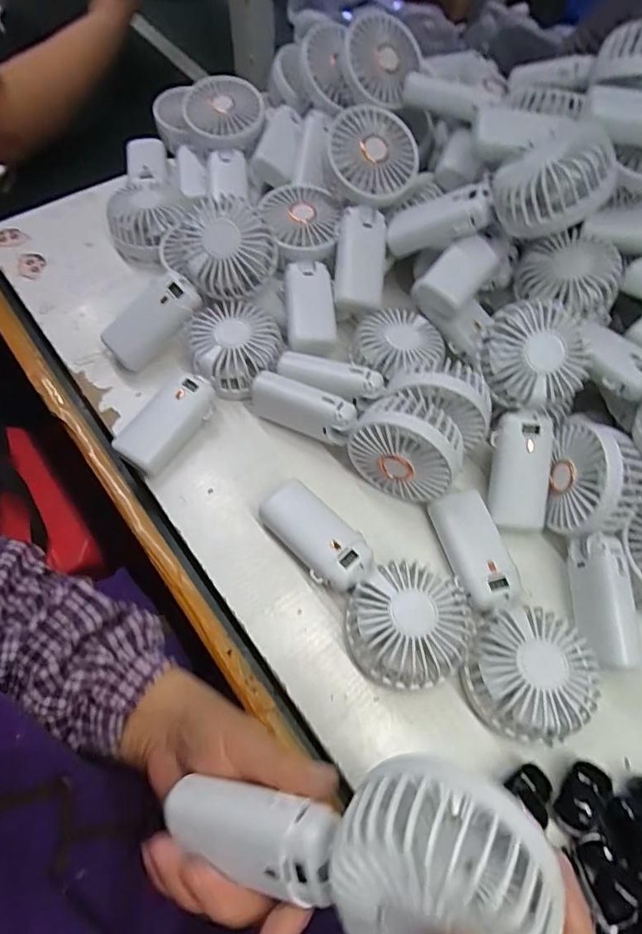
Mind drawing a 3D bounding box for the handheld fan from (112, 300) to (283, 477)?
[{"bbox_3d":[-0.106,-0.074,0.439,0.080,0.042,0.177,33,65,13],"label":"handheld fan"}]

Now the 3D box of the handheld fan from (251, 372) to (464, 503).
[{"bbox_3d":[0.027,-0.040,0.409,0.182,0.077,0.057,26,64,10],"label":"handheld fan"}]

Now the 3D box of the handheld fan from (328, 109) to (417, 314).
[{"bbox_3d":[0.045,-0.248,0.474,0.082,0.046,0.157,5,106,-1],"label":"handheld fan"}]

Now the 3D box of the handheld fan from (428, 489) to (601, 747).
[{"bbox_3d":[0.130,0.097,0.365,0.077,0.037,0.177,-11,64,-10],"label":"handheld fan"}]

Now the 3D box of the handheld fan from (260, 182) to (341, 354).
[{"bbox_3d":[-0.015,-0.195,0.477,0.071,0.042,0.178,-4,82,-6],"label":"handheld fan"}]

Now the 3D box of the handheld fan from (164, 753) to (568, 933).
[{"bbox_3d":[0.006,0.165,0.216,0.168,0.036,0.070,-18,58,30],"label":"handheld fan"}]

